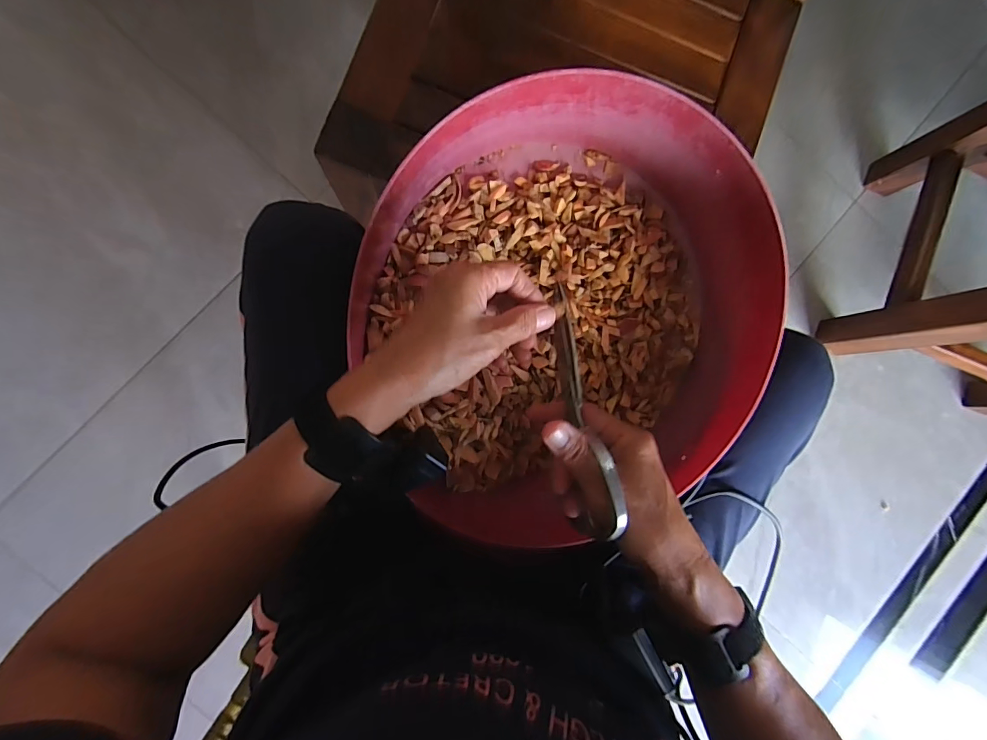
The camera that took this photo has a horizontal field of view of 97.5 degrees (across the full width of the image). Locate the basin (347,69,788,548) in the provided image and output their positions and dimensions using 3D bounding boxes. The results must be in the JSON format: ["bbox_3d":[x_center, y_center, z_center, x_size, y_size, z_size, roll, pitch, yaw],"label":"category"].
[{"bbox_3d":[0.057,-0.060,0.385,0.327,0.150,0.327,0,98,-1],"label":"basin"}]

